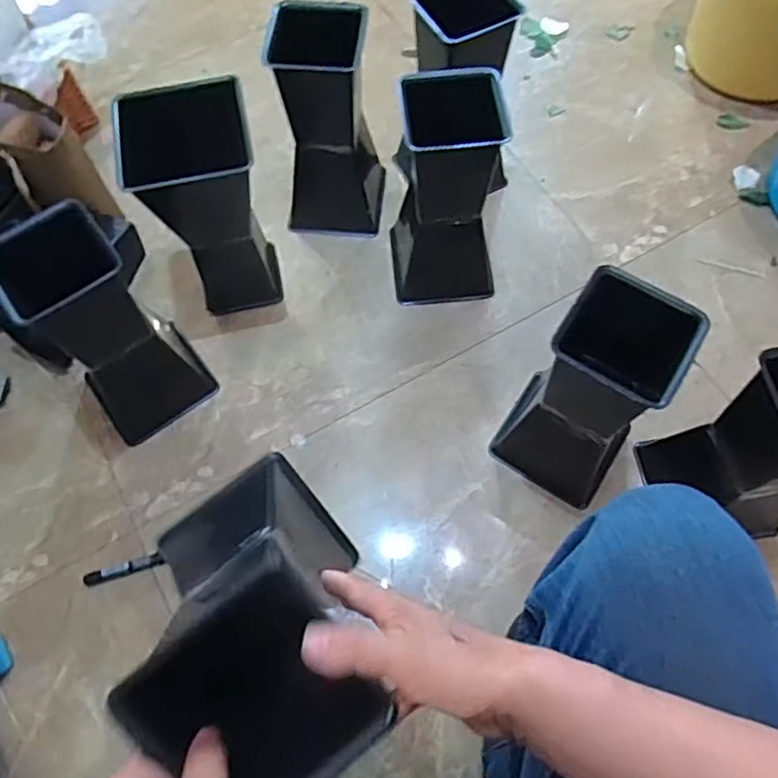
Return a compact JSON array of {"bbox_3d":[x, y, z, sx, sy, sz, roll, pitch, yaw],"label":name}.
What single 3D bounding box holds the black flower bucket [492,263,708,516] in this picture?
[{"bbox_3d":[0.224,0.010,0.737,0.137,0.291,0.143,33,71,14],"label":"black flower bucket"}]

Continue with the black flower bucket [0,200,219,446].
[{"bbox_3d":[-0.344,-0.069,0.780,0.147,0.295,0.140,-37,71,-14],"label":"black flower bucket"}]

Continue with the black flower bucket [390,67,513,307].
[{"bbox_3d":[0.079,-0.249,0.854,0.149,0.297,0.150,1,66,1],"label":"black flower bucket"}]

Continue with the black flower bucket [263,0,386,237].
[{"bbox_3d":[-0.083,-0.358,0.904,0.138,0.291,0.126,1,66,1],"label":"black flower bucket"}]

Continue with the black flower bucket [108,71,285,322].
[{"bbox_3d":[-0.236,-0.234,0.849,0.147,0.300,0.131,-13,67,-5],"label":"black flower bucket"}]

